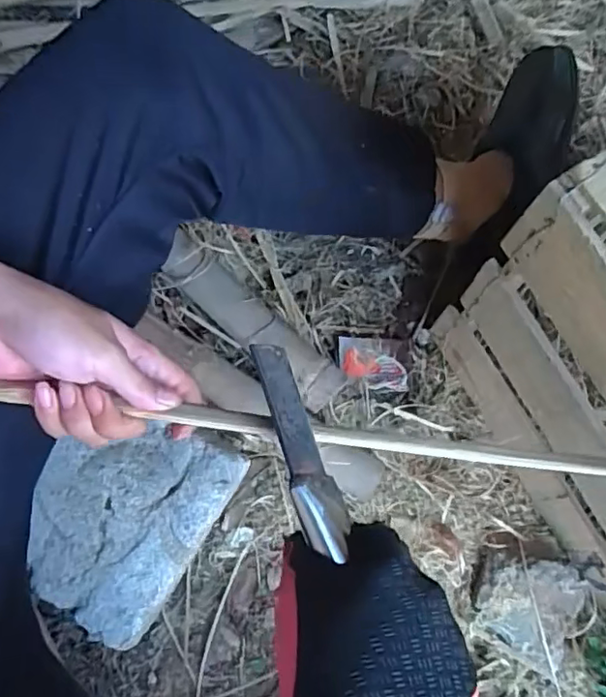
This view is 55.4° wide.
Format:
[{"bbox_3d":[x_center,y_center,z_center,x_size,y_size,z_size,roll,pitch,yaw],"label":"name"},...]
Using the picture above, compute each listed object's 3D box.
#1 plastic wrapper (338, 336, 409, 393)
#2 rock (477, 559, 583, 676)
[{"bbox_3d":[0.081,0.018,0.674,0.077,0.015,0.065,2,72,-2],"label":"plastic wrapper"},{"bbox_3d":[0.229,0.256,0.571,0.089,0.042,0.096,1,72,-3],"label":"rock"}]

